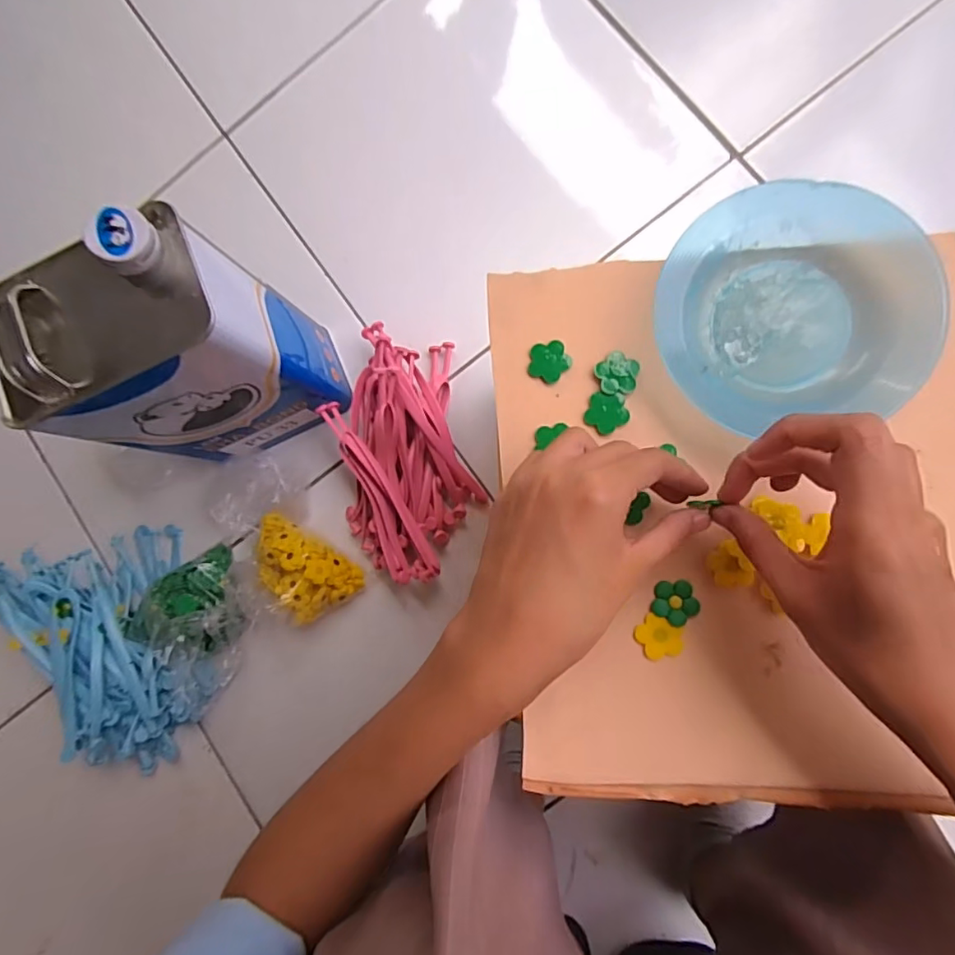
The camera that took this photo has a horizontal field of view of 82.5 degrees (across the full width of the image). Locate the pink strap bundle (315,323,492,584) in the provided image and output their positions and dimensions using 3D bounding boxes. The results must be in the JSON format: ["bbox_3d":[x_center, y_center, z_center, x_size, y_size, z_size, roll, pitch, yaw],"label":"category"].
[{"bbox_3d":[-0.079,-0.028,0.538,0.139,0.061,0.257,-15,84,7],"label":"pink strap bundle"}]

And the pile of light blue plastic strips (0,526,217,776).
[{"bbox_3d":[-0.377,0.182,0.564,0.157,0.071,0.252,-22,83,7],"label":"pile of light blue plastic strips"}]

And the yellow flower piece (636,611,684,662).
[{"bbox_3d":[0.096,0.084,0.286,0.024,0.004,0.022,-1,86,9],"label":"yellow flower piece"}]

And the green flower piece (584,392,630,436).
[{"bbox_3d":[0.070,-0.036,0.299,0.020,0.004,0.023,-38,81,4],"label":"green flower piece"}]

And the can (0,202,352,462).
[{"bbox_3d":[-0.245,-0.099,0.471,0.171,0.259,0.114,-24,82,6],"label":"can"}]

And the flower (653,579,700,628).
[{"bbox_3d":[0.104,0.066,0.287,0.023,0.004,0.023,-1,86,9],"label":"flower"}]

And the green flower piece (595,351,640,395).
[{"bbox_3d":[0.076,-0.057,0.298,0.023,0.004,0.023,-1,86,9],"label":"green flower piece"}]

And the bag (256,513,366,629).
[{"bbox_3d":[-0.181,0.088,0.544,0.114,0.051,0.070,44,93,9],"label":"bag"}]

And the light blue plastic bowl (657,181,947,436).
[{"bbox_3d":[0.157,-0.086,0.277,0.125,0.025,0.115,-1,86,9],"label":"light blue plastic bowl"}]

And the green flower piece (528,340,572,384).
[{"bbox_3d":[0.039,-0.065,0.305,0.022,0.004,0.023,-1,86,9],"label":"green flower piece"}]

